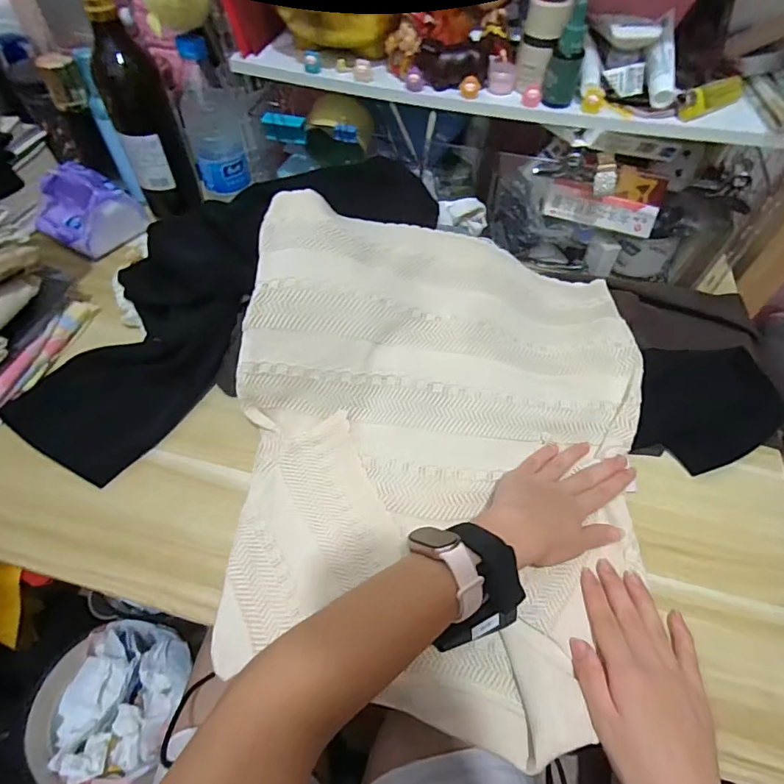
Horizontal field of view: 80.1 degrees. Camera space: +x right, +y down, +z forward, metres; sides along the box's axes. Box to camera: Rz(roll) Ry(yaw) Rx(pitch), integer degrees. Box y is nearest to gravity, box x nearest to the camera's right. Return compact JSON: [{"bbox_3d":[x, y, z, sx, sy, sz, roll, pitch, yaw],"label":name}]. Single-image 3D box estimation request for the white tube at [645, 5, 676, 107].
[{"bbox_3d":[0.268,-0.333,0.464,0.022,0.016,0.111,8,79,7],"label":"white tube"}]

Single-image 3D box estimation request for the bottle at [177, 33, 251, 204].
[{"bbox_3d":[-0.219,-0.325,0.566,0.070,0.162,0.059,-14,56,-11],"label":"bottle"}]

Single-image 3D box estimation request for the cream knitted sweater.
[{"bbox_3d":[0.043,0.017,0.411,0.367,0.141,0.443,6,54,5],"label":"cream knitted sweater"}]

